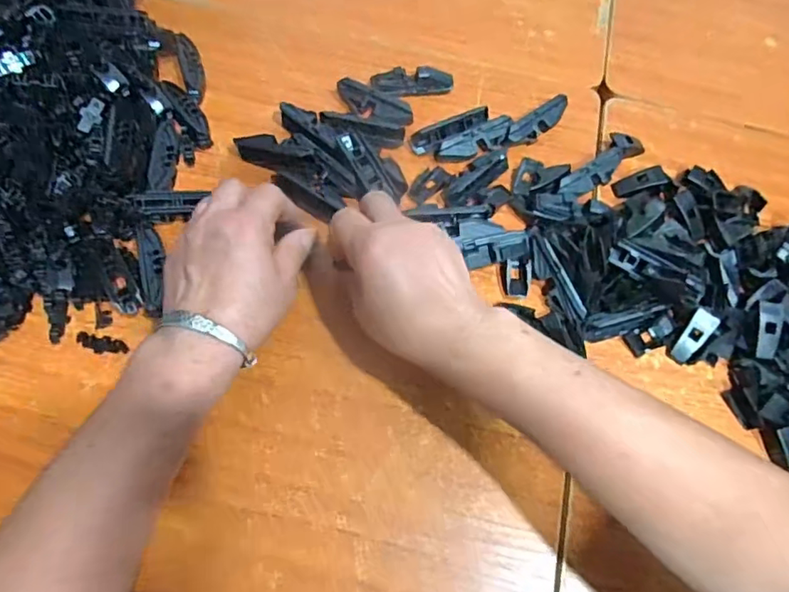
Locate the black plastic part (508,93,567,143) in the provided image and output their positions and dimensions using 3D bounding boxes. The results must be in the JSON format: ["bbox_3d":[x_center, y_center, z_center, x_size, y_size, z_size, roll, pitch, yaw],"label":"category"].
[{"bbox_3d":[0.128,-0.153,0.488,0.070,0.019,0.016,-36,71,-19],"label":"black plastic part"}]

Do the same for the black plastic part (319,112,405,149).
[{"bbox_3d":[-0.028,-0.142,0.473,0.072,0.015,0.019,16,64,4],"label":"black plastic part"}]

